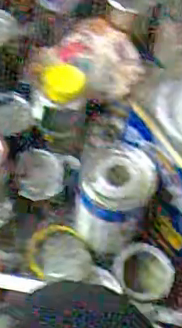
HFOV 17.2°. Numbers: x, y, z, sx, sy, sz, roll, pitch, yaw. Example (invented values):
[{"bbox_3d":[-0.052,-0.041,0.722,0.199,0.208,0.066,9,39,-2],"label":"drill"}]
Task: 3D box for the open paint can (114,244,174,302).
[{"bbox_3d":[0.067,0.135,0.748,0.075,0.054,0.079,1,64,-3],"label":"open paint can"}]

